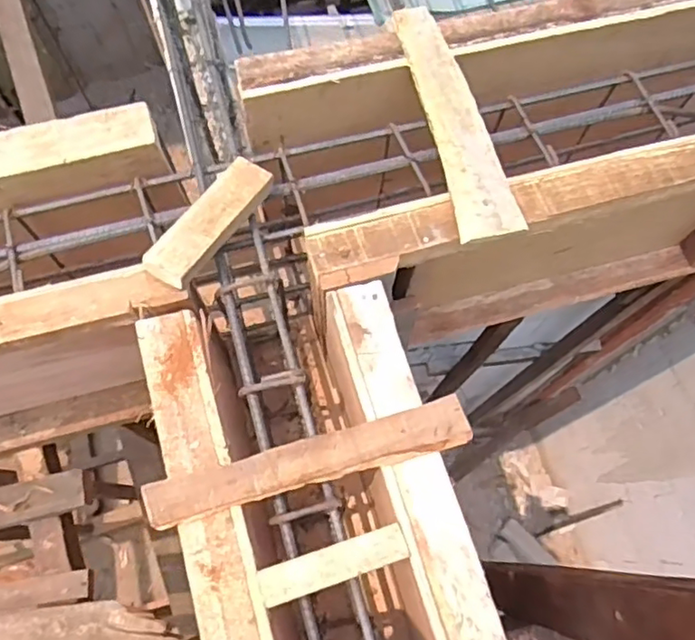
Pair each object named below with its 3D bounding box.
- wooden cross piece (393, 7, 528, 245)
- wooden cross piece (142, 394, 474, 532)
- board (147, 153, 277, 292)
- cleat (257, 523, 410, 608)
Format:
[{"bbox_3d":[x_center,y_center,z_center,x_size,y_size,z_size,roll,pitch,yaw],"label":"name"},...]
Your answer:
[{"bbox_3d":[0.143,-0.269,0.804,0.079,0.015,0.347,-14,75,-1],"label":"wooden cross piece"},{"bbox_3d":[-0.036,0.150,0.649,0.343,0.018,0.049,-15,71,-7],"label":"wooden cross piece"},{"bbox_3d":[-0.165,-0.121,0.750,0.056,0.026,0.201,28,59,8],"label":"board"},{"bbox_3d":[-0.013,0.247,0.618,0.149,0.014,0.038,-18,48,-5],"label":"cleat"}]

